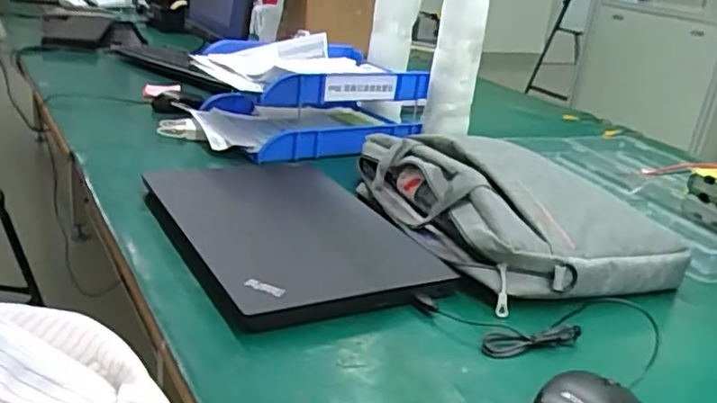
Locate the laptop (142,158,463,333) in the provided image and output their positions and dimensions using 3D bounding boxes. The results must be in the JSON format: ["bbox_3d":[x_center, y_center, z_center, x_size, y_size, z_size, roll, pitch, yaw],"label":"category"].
[{"bbox_3d":[-0.095,0.033,0.787,0.255,0.033,0.374,-8,27,-32],"label":"laptop"}]

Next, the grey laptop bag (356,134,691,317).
[{"bbox_3d":[0.193,-0.001,0.875,0.297,0.097,0.385,-5,25,-27],"label":"grey laptop bag"}]

